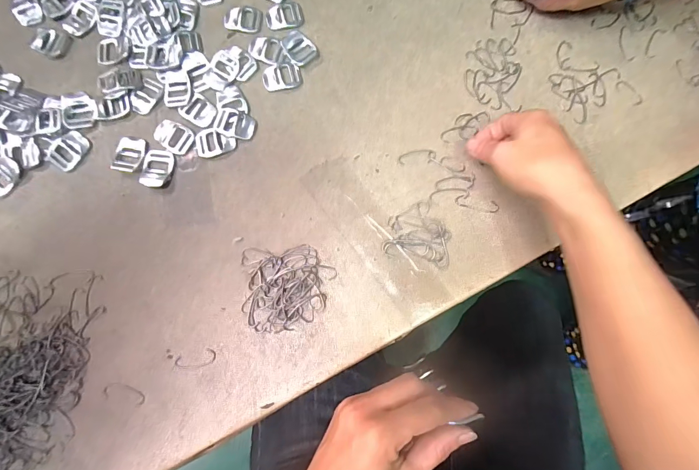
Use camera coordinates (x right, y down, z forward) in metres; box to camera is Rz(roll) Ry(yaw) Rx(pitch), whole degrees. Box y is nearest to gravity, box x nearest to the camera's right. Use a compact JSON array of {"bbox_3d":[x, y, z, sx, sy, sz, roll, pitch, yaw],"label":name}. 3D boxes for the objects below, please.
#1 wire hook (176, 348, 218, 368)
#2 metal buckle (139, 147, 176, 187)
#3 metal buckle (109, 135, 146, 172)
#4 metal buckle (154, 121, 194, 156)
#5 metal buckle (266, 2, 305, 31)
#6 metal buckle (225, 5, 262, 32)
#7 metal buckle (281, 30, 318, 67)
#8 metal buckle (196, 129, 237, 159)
[{"bbox_3d":[-0.138,0.112,0.334,0.037,0.004,0.014,-15,79,-2],"label":"wire hook"},{"bbox_3d":[-0.189,-0.066,0.363,0.028,0.006,0.040,6,79,3],"label":"metal buckle"},{"bbox_3d":[-0.217,-0.080,0.366,0.027,0.006,0.037,14,80,4],"label":"metal buckle"},{"bbox_3d":[-0.175,-0.098,0.369,0.039,0.004,0.027,29,81,7],"label":"metal buckle"},{"bbox_3d":[-0.069,-0.234,0.397,0.039,0.004,0.033,-17,79,-2],"label":"metal buckle"},{"bbox_3d":[-0.113,-0.230,0.392,0.040,0.004,0.030,11,79,4],"label":"metal buckle"},{"bbox_3d":[-0.053,-0.195,0.387,0.029,0.004,0.041,-38,80,-6],"label":"metal buckle"},{"bbox_3d":[-0.132,-0.091,0.366,0.038,0.004,0.030,-9,79,0],"label":"metal buckle"}]

